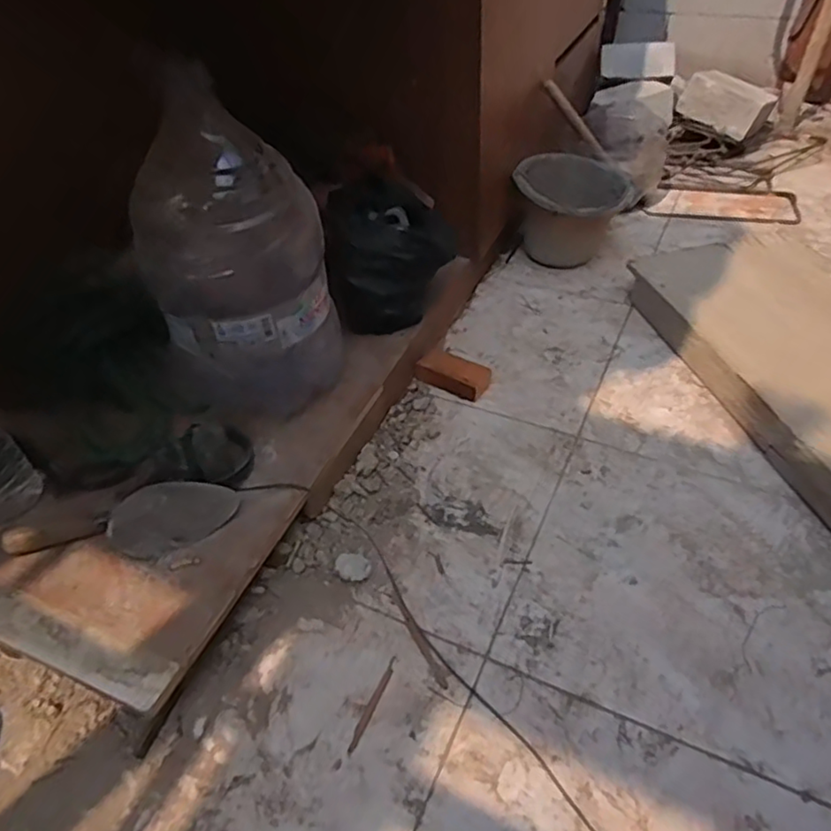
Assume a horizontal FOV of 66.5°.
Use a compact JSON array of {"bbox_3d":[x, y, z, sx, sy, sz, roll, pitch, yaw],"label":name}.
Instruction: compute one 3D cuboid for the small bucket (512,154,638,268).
[{"bbox_3d":[0.327,-0.426,1.341,0.232,0.192,0.222,-2,44,2],"label":"small bucket"}]

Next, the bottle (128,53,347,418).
[{"bbox_3d":[-0.222,-0.195,0.850,0.200,0.395,0.197,8,45,12],"label":"bottle"}]

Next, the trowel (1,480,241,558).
[{"bbox_3d":[-0.365,0.132,0.783,0.271,0.064,0.069,-8,44,-5],"label":"trowel"}]

